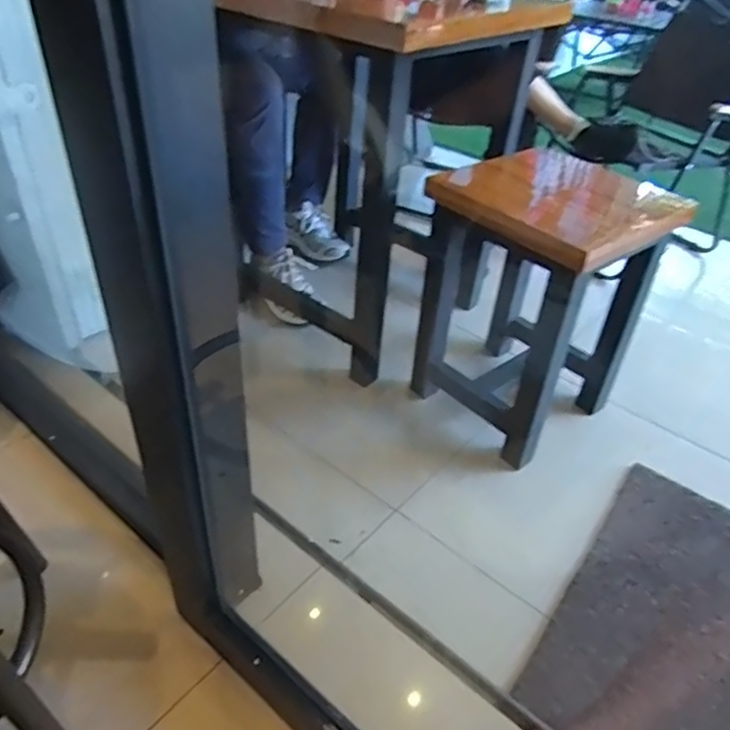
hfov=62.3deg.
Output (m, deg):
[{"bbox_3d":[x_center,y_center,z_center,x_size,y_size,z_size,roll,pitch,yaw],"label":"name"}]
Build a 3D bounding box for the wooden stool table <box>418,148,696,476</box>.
[{"bbox_3d":[0.330,-0.119,1.244,0.335,0.494,0.346,-27,51,-33],"label":"wooden stool table"}]

